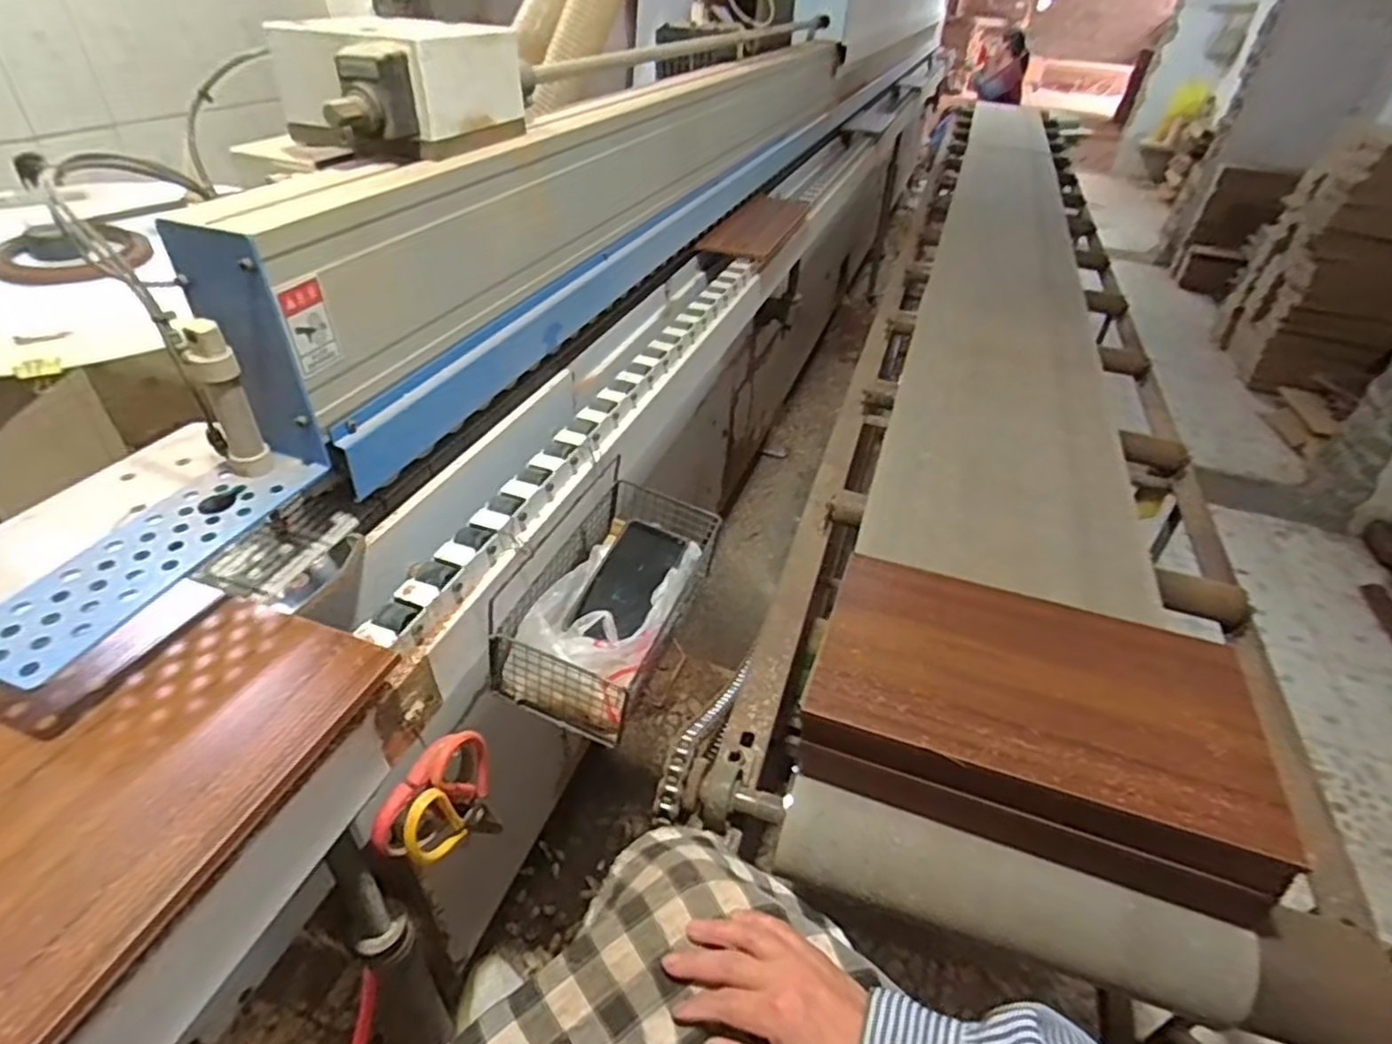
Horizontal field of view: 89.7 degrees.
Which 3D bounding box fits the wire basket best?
[{"bbox_3d":[-0.078,0.071,0.714,0.132,0.117,0.268,17,40,13],"label":"wire basket"}]

